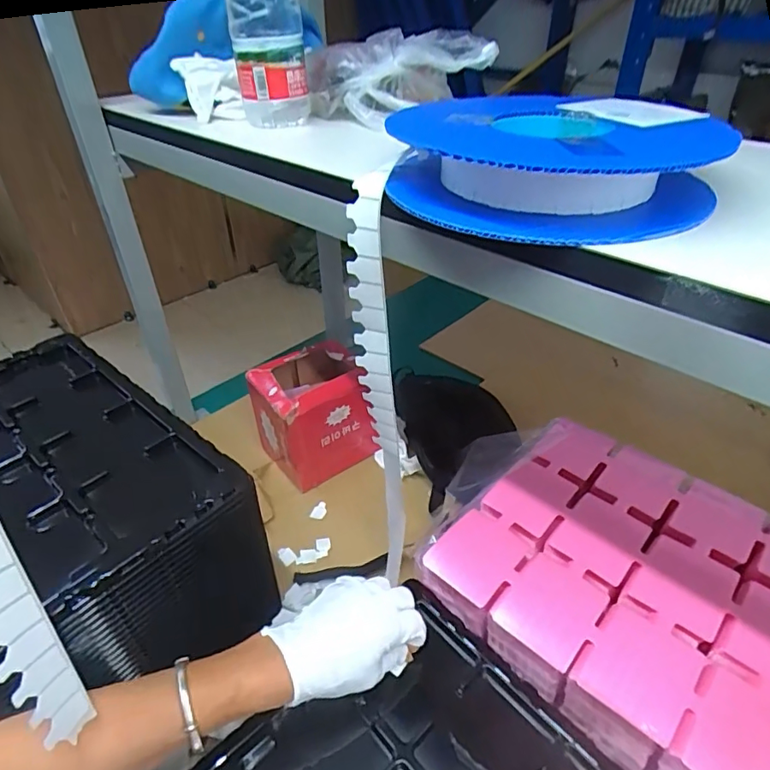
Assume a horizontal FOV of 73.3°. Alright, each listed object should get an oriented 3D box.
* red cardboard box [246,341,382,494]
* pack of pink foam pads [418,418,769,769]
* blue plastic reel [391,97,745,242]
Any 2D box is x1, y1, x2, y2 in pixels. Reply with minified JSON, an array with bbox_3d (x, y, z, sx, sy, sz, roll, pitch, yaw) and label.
[{"bbox_3d":[-0.113,0.043,0.806,0.155,0.169,0.131,-22,42,-26],"label":"red cardboard box"},{"bbox_3d":[0.247,0.201,0.538,0.291,0.098,0.413,-29,46,-32],"label":"pack of pink foam pads"},{"bbox_3d":[0.096,-0.130,0.300,0.164,0.047,0.142,-10,38,-12],"label":"blue plastic reel"}]

